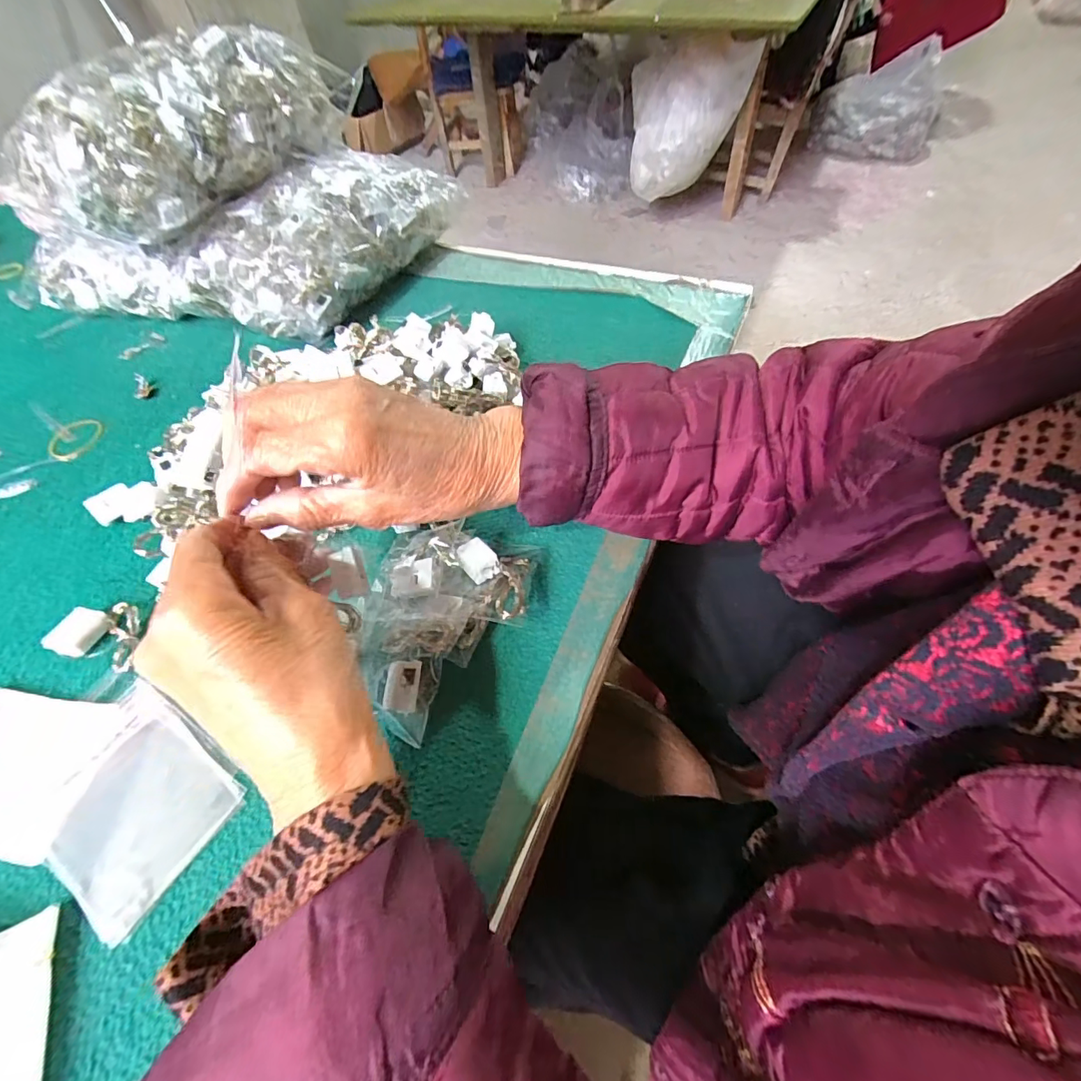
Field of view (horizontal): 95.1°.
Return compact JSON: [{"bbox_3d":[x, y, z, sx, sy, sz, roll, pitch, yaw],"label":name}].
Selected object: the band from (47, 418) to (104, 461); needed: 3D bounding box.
[{"bbox_3d":[-0.395,-0.088,0.420,0.047,0.004,0.044,36,65,25],"label":"band"}]

